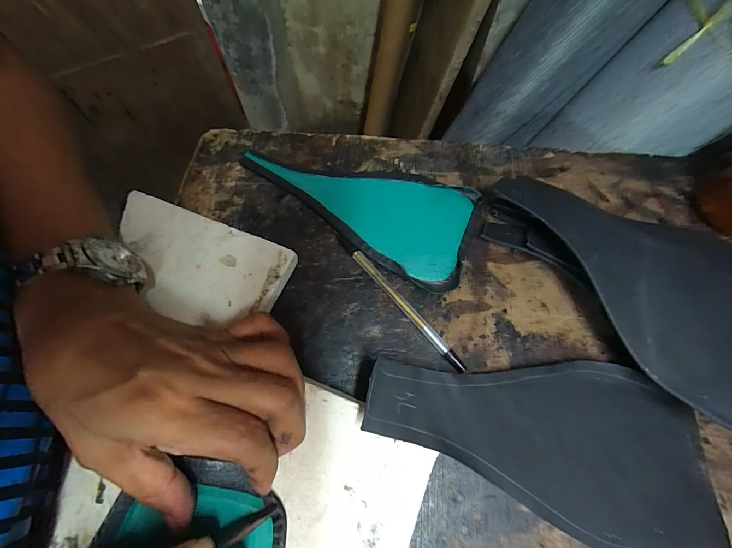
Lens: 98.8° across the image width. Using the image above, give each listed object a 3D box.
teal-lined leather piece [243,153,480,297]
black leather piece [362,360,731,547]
[{"bbox_3d":[-0.014,-0.050,0.261,0.194,0.008,0.091,12,71,5],"label":"teal-lined leather piece"},{"bbox_3d":[0.106,0.095,0.189,0.209,0.037,0.100,14,68,5],"label":"black leather piece"}]

